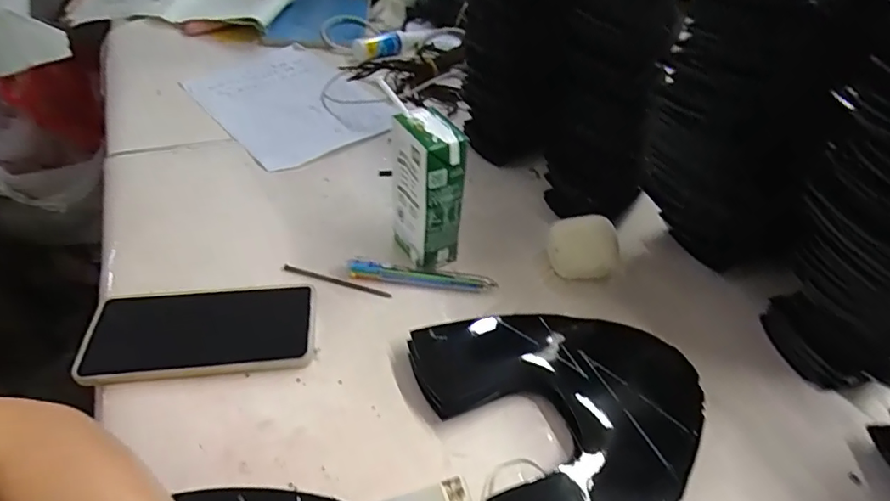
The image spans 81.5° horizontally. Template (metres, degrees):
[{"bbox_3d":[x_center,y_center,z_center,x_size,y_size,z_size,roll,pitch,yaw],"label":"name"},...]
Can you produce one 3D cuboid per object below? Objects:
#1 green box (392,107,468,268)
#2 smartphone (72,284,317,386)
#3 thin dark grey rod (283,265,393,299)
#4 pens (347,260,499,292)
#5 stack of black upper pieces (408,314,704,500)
[{"bbox_3d":[-0.014,-0.048,0.437,0.044,0.134,0.057,-18,48,-21],"label":"green box"},{"bbox_3d":[-0.186,0.061,0.401,0.165,0.015,0.079,-4,45,-7],"label":"smartphone"},{"bbox_3d":[-0.093,0.025,0.448,0.099,0.004,0.008,14,45,10],"label":"thin dark grey rod"},{"bbox_3d":[-0.020,0.022,0.450,0.125,0.015,0.017,7,44,3],"label":"pens"},{"bbox_3d":[0.088,0.106,0.364,0.177,0.026,0.214,-17,48,-20],"label":"stack of black upper pieces"}]

